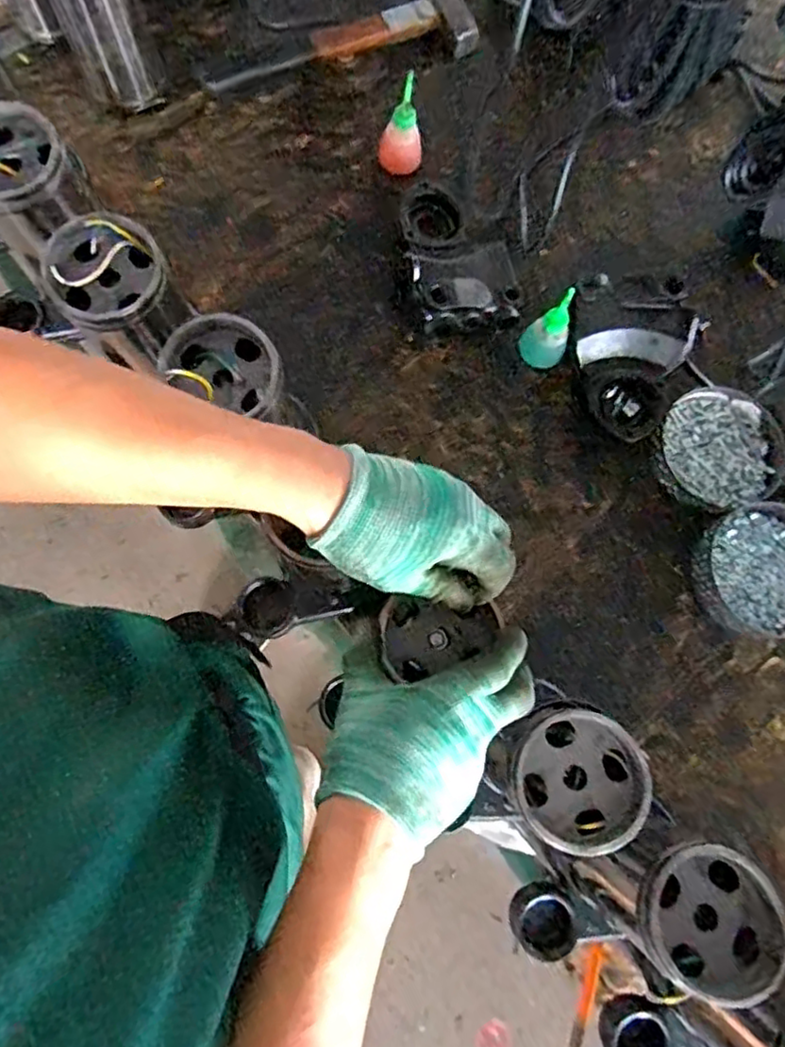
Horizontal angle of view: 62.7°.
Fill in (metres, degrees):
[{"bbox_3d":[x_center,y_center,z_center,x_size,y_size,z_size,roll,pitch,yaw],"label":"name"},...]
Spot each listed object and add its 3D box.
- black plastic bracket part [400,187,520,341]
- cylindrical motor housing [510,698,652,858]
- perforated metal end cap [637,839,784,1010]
[{"bbox_3d":[0.070,-0.289,0.689,0.122,0.059,0.182,-4,78,-2],"label":"black plastic bracket part"},{"bbox_3d":[0.124,0.170,0.436,0.086,0.032,0.089,1,76,-4],"label":"cylindrical motor housing"},{"bbox_3d":[0.210,0.261,0.418,0.087,0.028,0.090,1,76,-4],"label":"perforated metal end cap"}]

